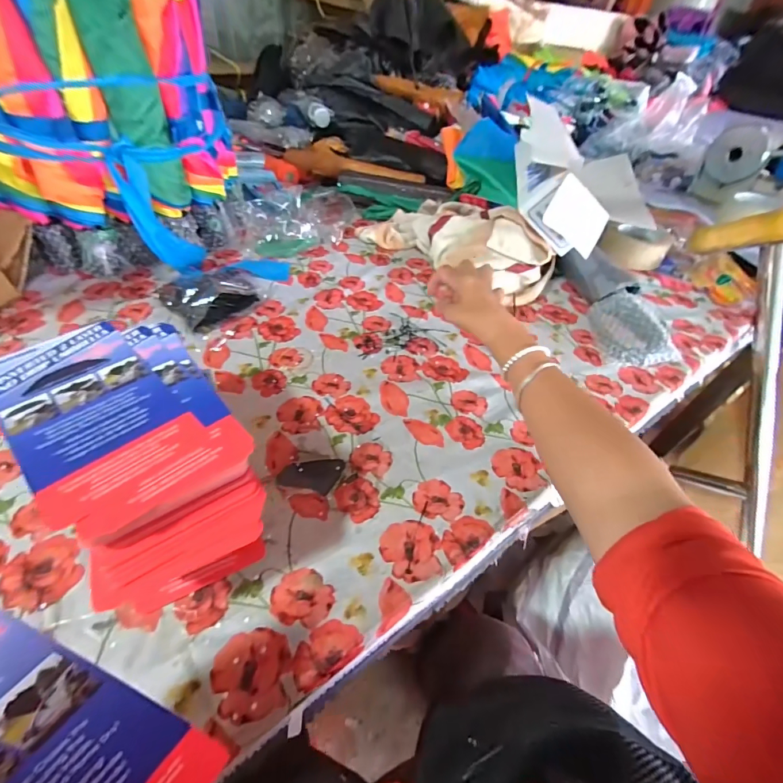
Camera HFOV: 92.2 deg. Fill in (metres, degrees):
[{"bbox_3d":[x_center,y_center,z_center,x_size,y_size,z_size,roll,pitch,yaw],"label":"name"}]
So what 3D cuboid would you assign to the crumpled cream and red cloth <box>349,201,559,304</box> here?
[{"bbox_3d":[0.118,-0.259,0.627,0.315,0.071,0.159,35,52,23],"label":"crumpled cream and red cloth"}]

